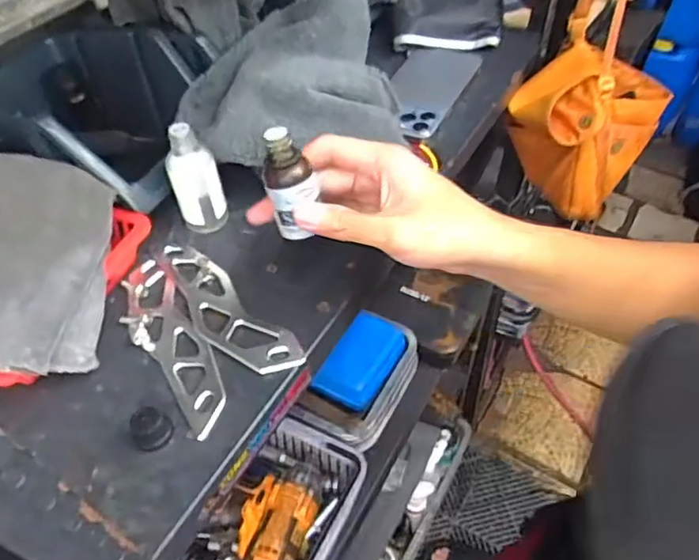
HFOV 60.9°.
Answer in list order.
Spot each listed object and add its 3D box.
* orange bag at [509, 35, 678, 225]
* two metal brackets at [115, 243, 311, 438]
[{"bbox_3d":[0.269,-0.170,0.674,0.160,0.145,0.118,-23,53,-18],"label":"orange bag"},{"bbox_3d":[-0.111,0.030,0.437,0.086,0.012,0.161,-31,56,-23],"label":"two metal brackets"}]

